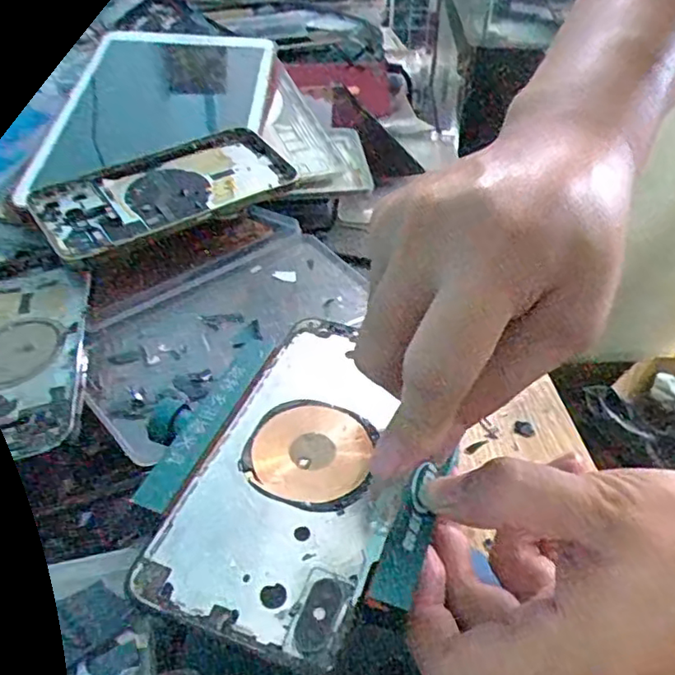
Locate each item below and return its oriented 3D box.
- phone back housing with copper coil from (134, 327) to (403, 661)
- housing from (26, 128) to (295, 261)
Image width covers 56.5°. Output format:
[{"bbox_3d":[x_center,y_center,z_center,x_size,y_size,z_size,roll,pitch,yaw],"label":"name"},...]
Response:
[{"bbox_3d":[-0.014,0.046,0.249,0.075,0.004,0.146,14,43,12],"label":"phone back housing with copper coil"},{"bbox_3d":[-0.111,-0.098,0.409,0.159,0.007,0.079,-27,55,-24],"label":"housing"}]

